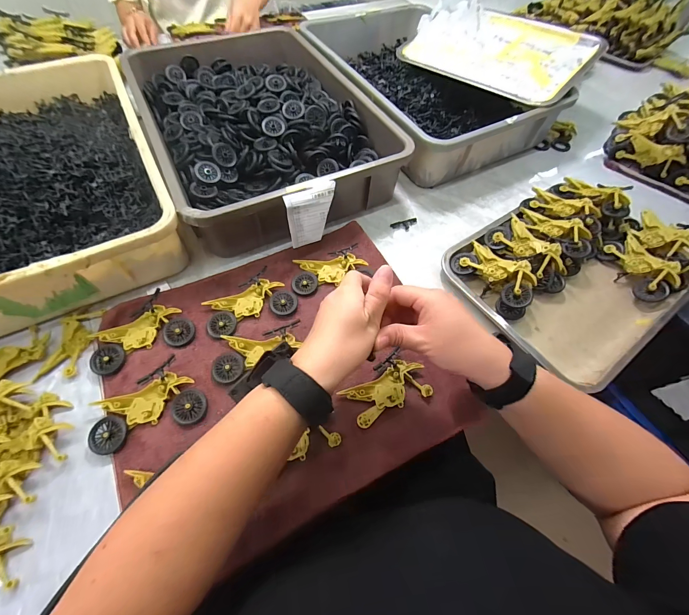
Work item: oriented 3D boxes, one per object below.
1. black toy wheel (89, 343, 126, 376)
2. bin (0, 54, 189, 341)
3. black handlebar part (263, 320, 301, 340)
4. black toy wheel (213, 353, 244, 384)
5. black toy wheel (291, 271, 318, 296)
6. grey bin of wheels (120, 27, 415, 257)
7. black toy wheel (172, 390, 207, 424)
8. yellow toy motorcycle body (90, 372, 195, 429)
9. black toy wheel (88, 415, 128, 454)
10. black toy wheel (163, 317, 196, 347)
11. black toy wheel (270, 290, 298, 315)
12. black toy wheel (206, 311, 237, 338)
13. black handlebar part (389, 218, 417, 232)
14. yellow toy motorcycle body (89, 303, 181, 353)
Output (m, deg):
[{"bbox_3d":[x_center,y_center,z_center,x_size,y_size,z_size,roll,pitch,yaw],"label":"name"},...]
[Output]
[{"bbox_3d":[-0.289,0.063,0.377,0.041,0.007,0.037,16,60,7],"label":"black toy wheel"},{"bbox_3d":[-0.478,-0.205,0.472,0.344,0.091,0.516,-24,64,-16],"label":"bin"},{"bbox_3d":[-0.077,0.031,0.393,0.049,0.009,0.016,-21,63,-14],"label":"black handlebar part"},{"bbox_3d":[-0.140,0.073,0.372,0.037,0.008,0.033,-6,60,-6],"label":"black toy wheel"},{"bbox_3d":[-0.057,-0.036,0.442,0.036,0.004,0.037,1,60,-2],"label":"black toy wheel"},{"bbox_3d":[-0.163,-0.339,0.569,0.352,0.094,0.507,-26,64,-16],"label":"grey bin of wheels"},{"bbox_3d":[-0.175,0.111,0.348,0.038,0.004,0.036,1,60,-2],"label":"black toy wheel"},{"bbox_3d":[-0.223,0.107,0.351,0.098,0.014,0.045,-21,63,-14],"label":"yellow toy motorcycle body"},{"bbox_3d":[-0.255,0.138,0.335,0.041,0.010,0.037,6,60,1],"label":"black toy wheel"},{"bbox_3d":[-0.212,0.030,0.396,0.036,0.007,0.040,-23,63,-15],"label":"black toy wheel"},{"bbox_3d":[-0.083,-0.007,0.424,0.037,0.007,0.036,1,60,-2],"label":"black toy wheel"},{"bbox_3d":[-0.161,0.022,0.403,0.037,0.005,0.036,1,60,-2],"label":"black toy wheel"},{"bbox_3d":[0.104,-0.139,0.524,0.050,0.004,0.022,-19,62,-13],"label":"black handlebar part"},{"bbox_3d":[-0.257,0.029,0.392,0.096,0.009,0.046,-27,64,-17],"label":"yellow toy motorcycle body"}]

